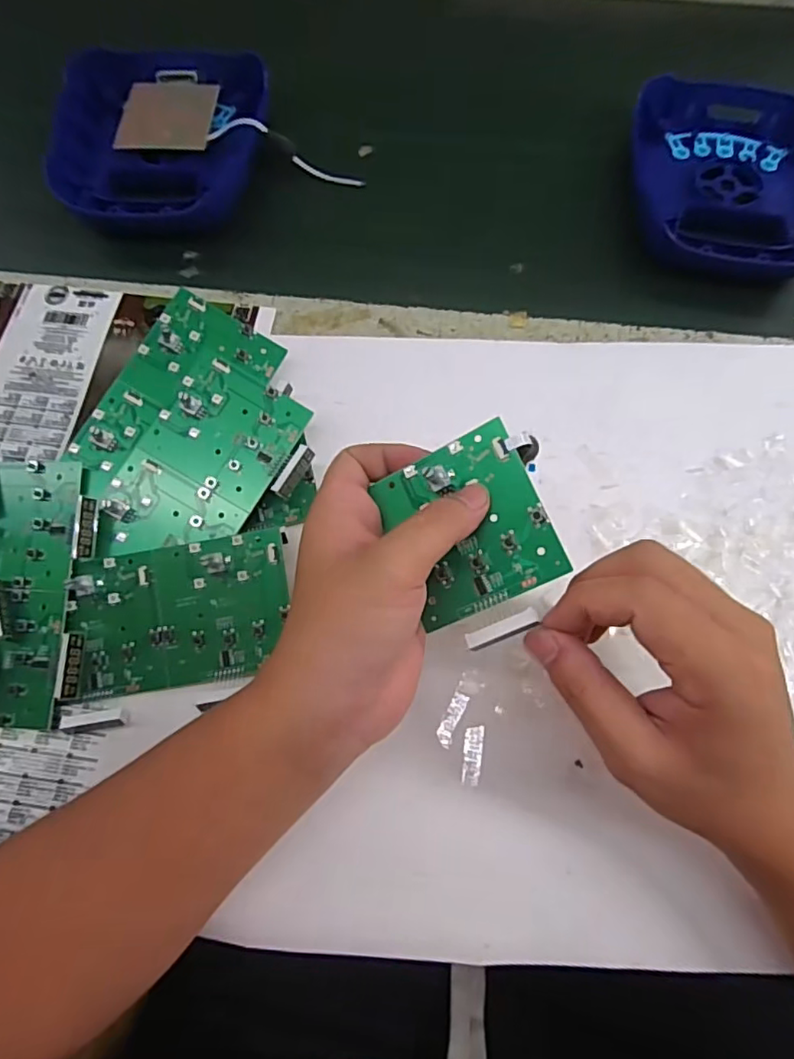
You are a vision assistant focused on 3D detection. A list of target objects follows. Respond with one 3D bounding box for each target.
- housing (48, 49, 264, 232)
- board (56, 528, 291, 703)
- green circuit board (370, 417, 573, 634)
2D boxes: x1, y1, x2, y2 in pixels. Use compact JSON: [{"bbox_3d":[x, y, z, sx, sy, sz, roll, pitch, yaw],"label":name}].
[{"bbox_3d":[-0.190,-0.324,0.466,0.165,0.031,0.194,0,70,0],"label":"housing"},{"bbox_3d":[-0.123,0.047,0.321,0.123,0.018,0.079,-9,84,0],"label":"board"},{"bbox_3d":[0.032,-0.003,0.270,0.071,0.008,0.077,-27,77,17],"label":"green circuit board"}]

